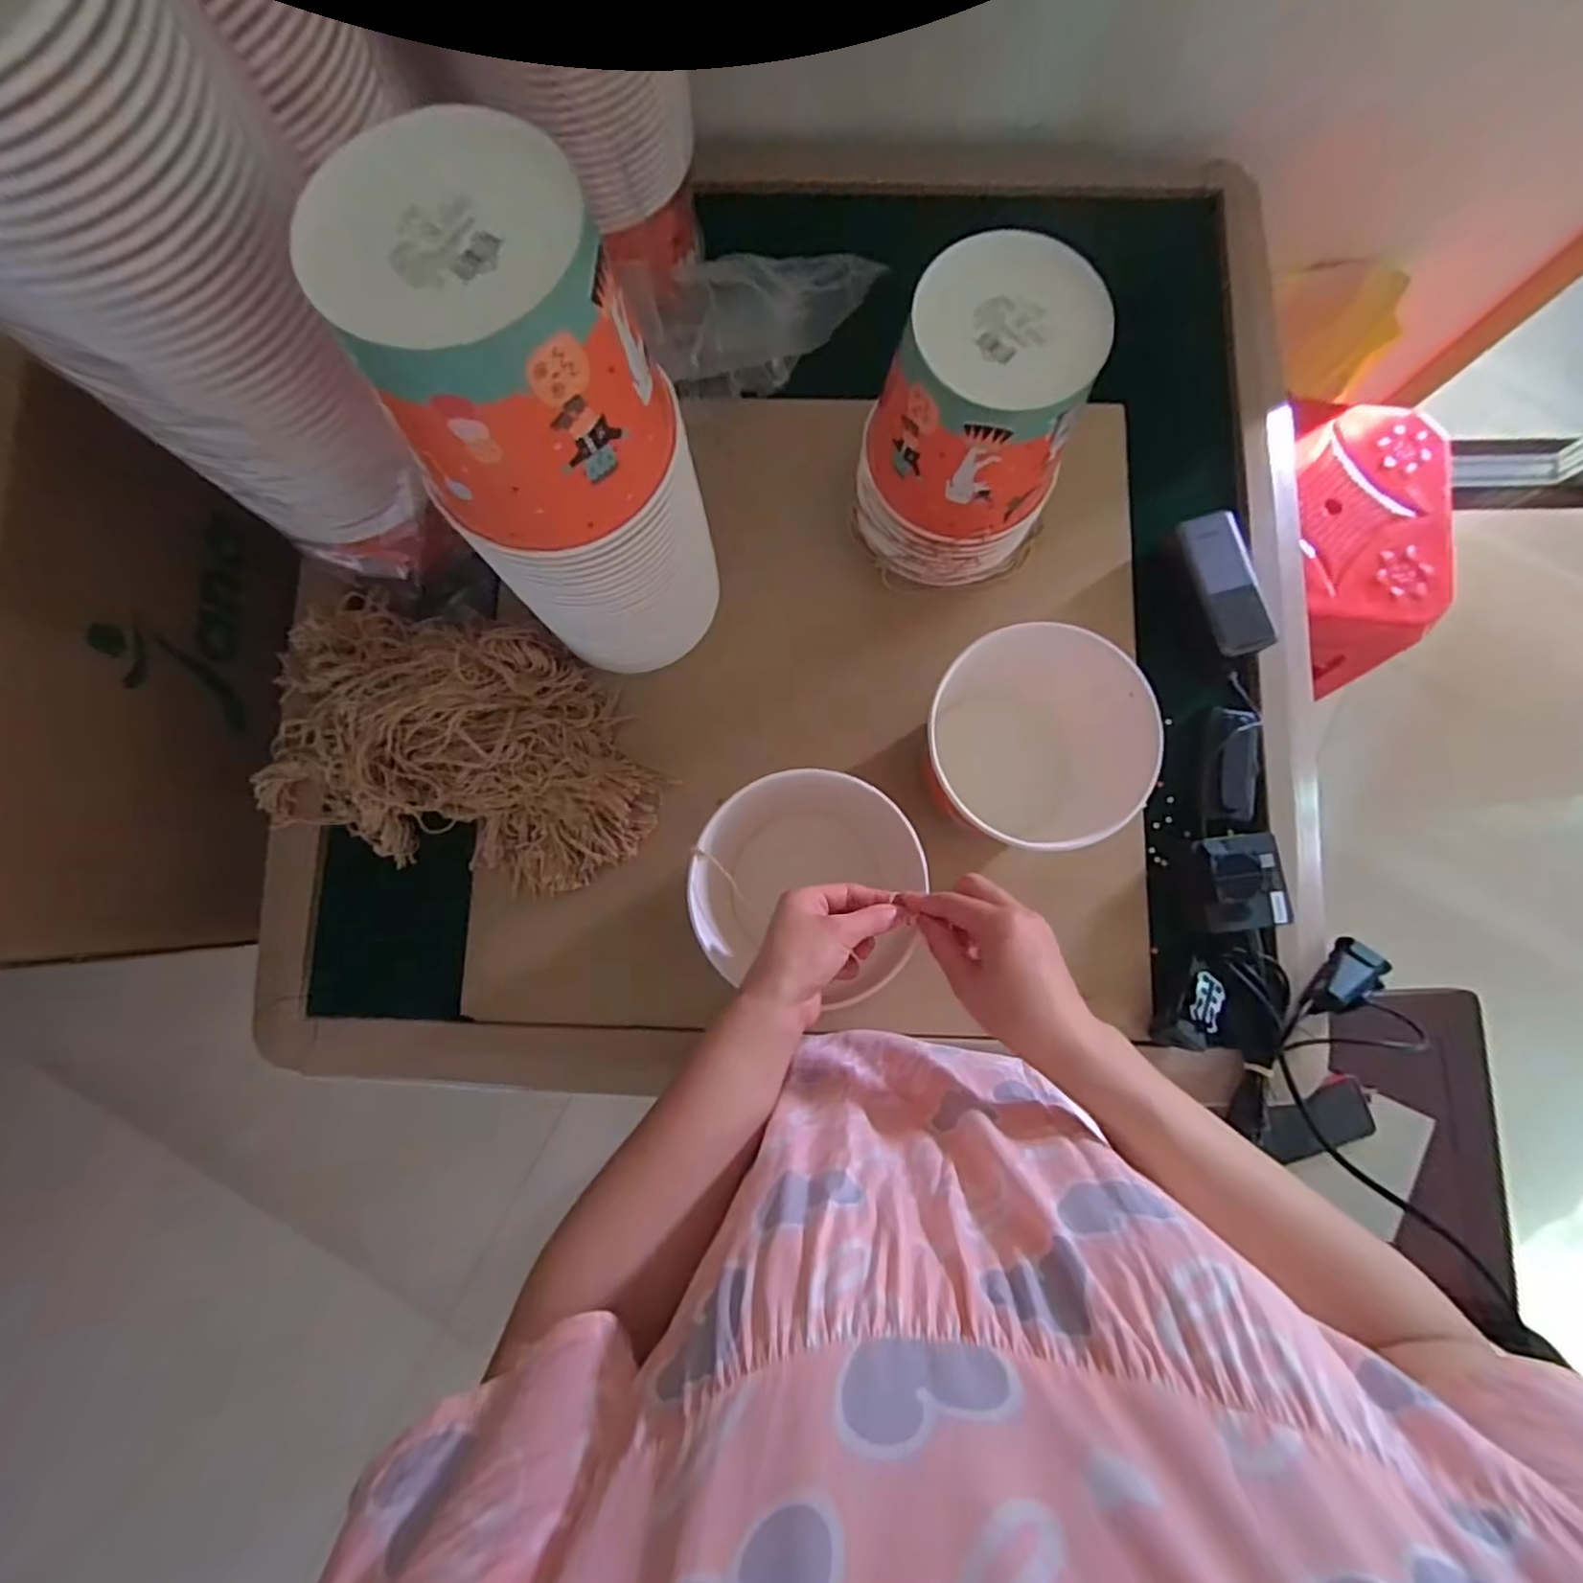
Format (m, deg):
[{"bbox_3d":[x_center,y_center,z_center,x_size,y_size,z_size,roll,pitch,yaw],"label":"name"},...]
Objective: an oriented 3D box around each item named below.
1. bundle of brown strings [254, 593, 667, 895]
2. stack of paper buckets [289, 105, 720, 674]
[{"bbox_3d":[-0.293,-0.043,0.578,0.358,0.087,0.211,14,82,2],"label":"bundle of brown strings"},{"bbox_3d":[-0.140,-0.211,0.444,0.144,0.318,0.133,-18,82,-3],"label":"stack of paper buckets"}]

